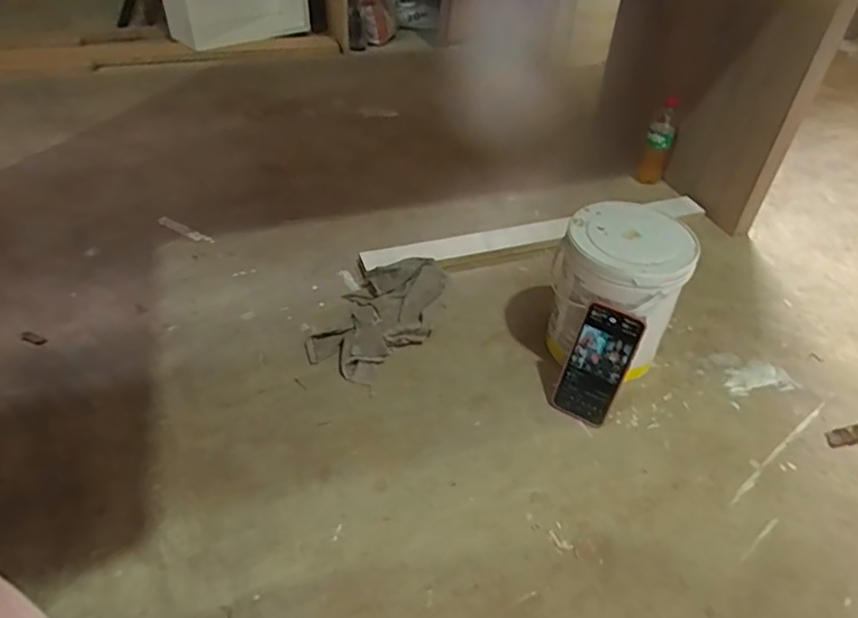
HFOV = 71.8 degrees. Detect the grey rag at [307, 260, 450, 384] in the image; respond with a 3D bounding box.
[{"bbox_3d":[-0.070,0.003,0.956,0.160,0.036,0.267,22,47,20],"label":"grey rag"}]

